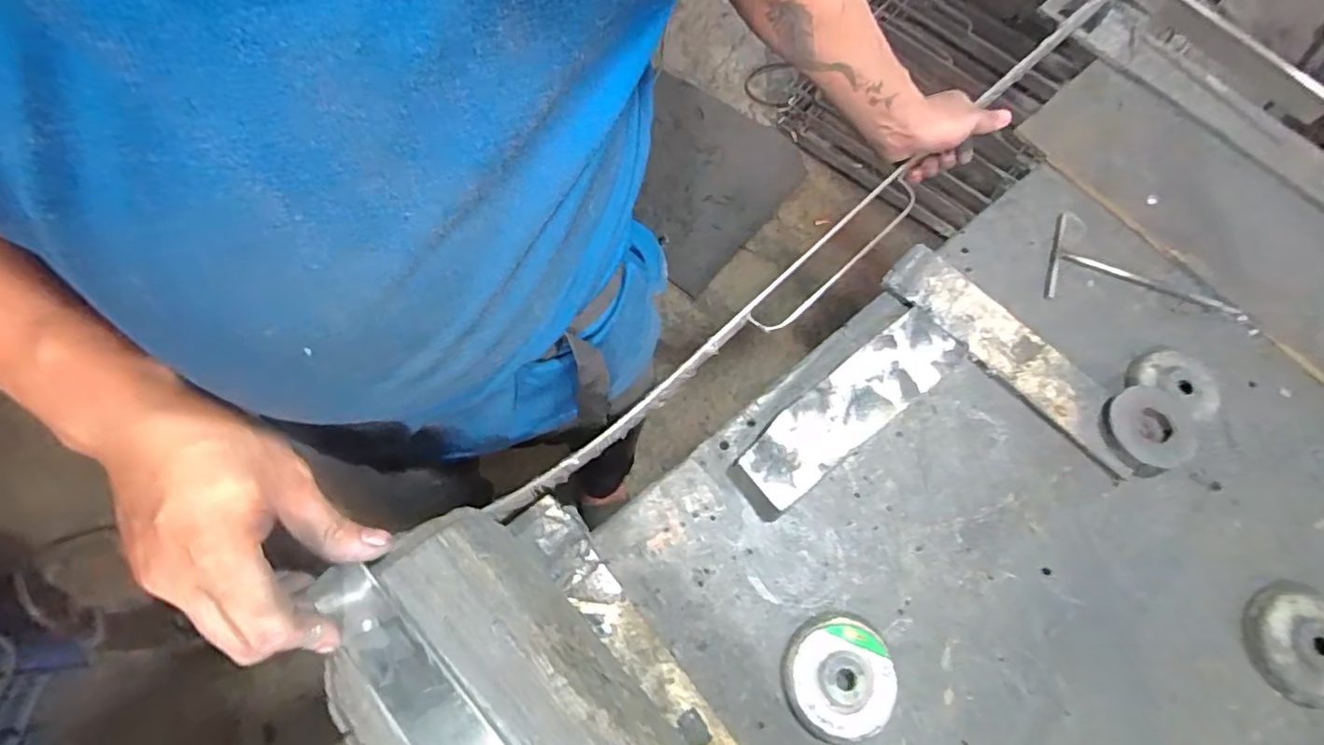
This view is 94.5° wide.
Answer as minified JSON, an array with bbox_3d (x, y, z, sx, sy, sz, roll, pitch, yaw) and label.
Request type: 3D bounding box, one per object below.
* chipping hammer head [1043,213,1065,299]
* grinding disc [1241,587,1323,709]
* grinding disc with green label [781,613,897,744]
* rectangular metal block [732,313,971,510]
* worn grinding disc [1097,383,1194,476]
[{"bbox_3d":[0.386,-0.115,0.598,0.009,0.006,0.101,19,70,6],"label":"chipping hammer head"},{"bbox_3d":[0.495,0.212,0.473,0.078,0.013,0.079,0,70,-1],"label":"grinding disc"},{"bbox_3d":[0.132,0.228,0.457,0.081,0.015,0.082,0,70,-1],"label":"grinding disc with green label"},{"bbox_3d":[0.163,0.028,0.529,0.224,0.026,0.061,-37,75,-14],"label":"rectangular metal block"},{"bbox_3d":[0.410,0.049,0.519,0.071,0.018,0.071,0,70,-1],"label":"worn grinding disc"}]

